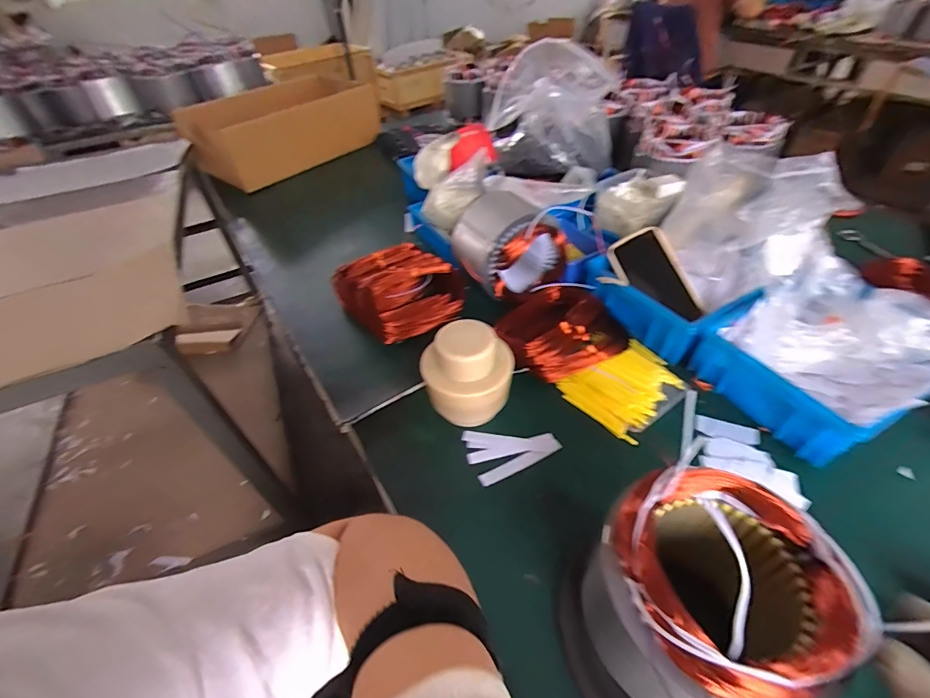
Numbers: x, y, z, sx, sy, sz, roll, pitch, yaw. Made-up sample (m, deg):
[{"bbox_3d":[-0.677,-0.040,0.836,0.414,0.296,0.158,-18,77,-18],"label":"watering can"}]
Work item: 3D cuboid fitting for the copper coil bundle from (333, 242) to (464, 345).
[{"bbox_3d":[-0.115,-0.106,0.714,0.174,0.064,0.200,-33,52,-25],"label":"copper coil bundle"}]

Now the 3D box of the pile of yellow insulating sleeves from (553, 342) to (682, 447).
[{"bbox_3d":[0.229,0.046,0.575,0.153,0.032,0.110,-28,49,-21],"label":"pile of yellow insulating sleeves"}]

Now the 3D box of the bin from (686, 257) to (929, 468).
[{"bbox_3d":[0.481,0.006,0.538,0.261,0.118,0.201,-22,48,-17],"label":"bin"}]

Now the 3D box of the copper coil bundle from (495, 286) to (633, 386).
[{"bbox_3d":[0.145,-0.025,0.632,0.184,0.057,0.150,-24,48,-18],"label":"copper coil bundle"}]

